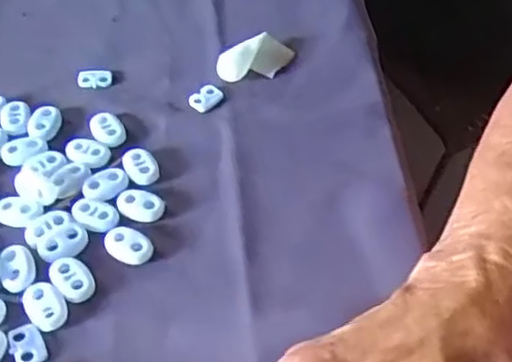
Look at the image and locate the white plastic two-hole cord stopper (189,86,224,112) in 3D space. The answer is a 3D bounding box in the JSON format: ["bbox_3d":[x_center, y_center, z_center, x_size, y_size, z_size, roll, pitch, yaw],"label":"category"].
[{"bbox_3d":[-0.027,-0.045,0.359,0.011,0.005,0.018,34,56,25],"label":"white plastic two-hole cord stopper"}]

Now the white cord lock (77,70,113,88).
[{"bbox_3d":[-0.090,-0.058,0.367,0.019,0.006,0.010,-10,50,-10],"label":"white cord lock"}]

